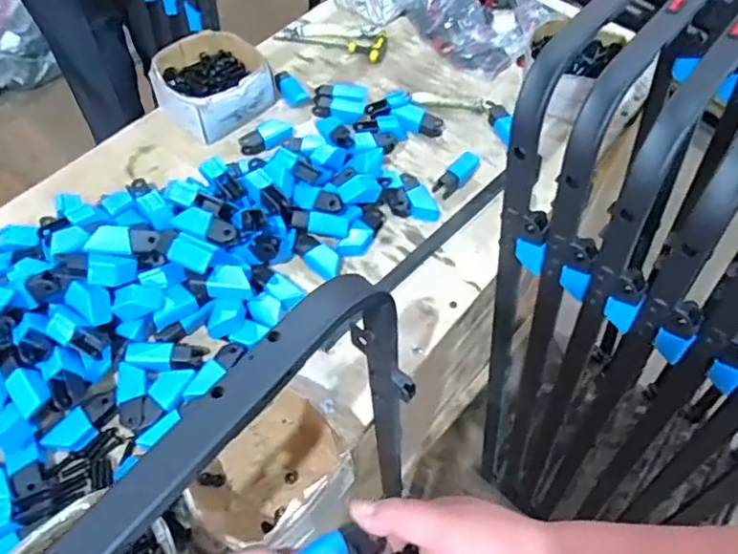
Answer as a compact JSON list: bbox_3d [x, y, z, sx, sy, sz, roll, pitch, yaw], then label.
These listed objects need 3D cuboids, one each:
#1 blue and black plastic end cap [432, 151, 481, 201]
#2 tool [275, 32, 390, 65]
[{"bbox_3d":[0.135,-0.156,0.878,0.035,0.021,0.092,33,62,18],"label":"blue and black plastic end cap"},{"bbox_3d":[-0.070,-0.436,1.071,0.199,0.027,0.056,16,58,8],"label":"tool"}]

